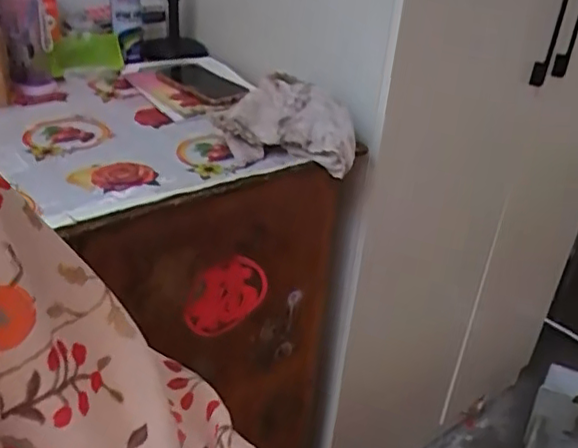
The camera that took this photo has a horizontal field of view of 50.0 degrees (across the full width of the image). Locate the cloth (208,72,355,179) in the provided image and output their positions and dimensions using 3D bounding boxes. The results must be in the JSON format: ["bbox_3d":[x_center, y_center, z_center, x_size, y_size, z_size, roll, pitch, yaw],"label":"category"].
[{"bbox_3d":[-0.009,-0.136,0.819,0.176,0.079,0.136,0,32,-5],"label":"cloth"}]

